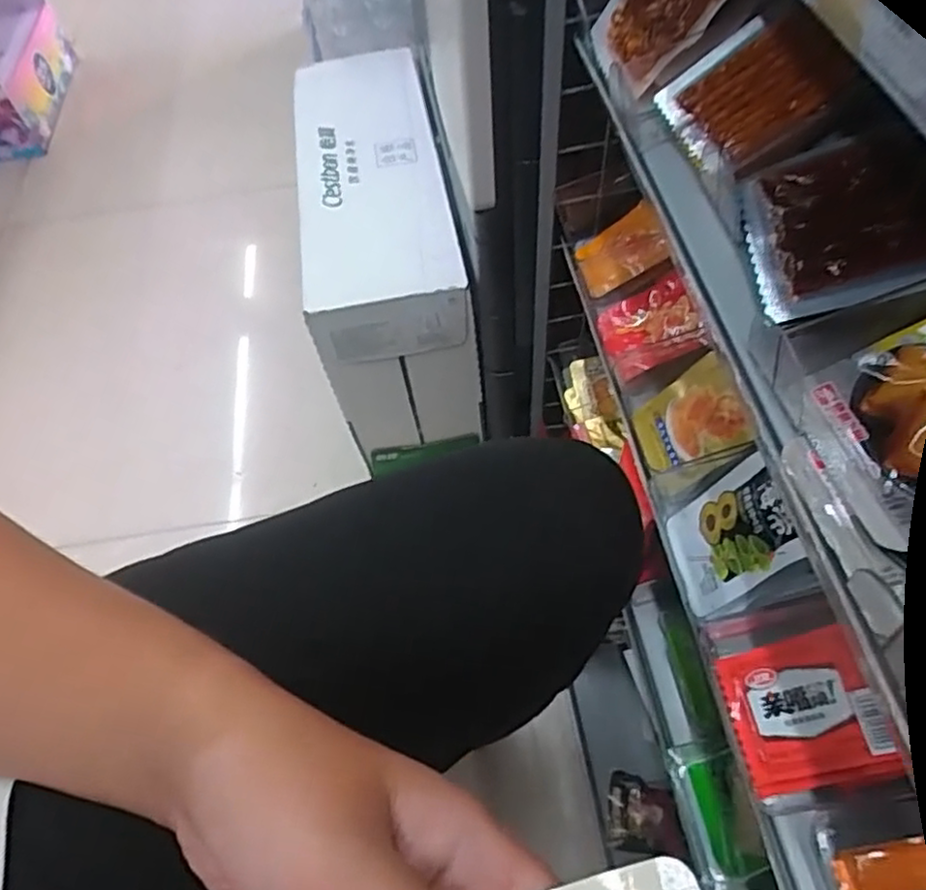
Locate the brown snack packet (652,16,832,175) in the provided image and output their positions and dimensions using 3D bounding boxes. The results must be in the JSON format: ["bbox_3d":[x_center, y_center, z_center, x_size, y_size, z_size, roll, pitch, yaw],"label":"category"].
[{"bbox_3d":[0.151,-0.190,0.364,0.071,0.011,0.088,-31,55,21],"label":"brown snack packet"}]

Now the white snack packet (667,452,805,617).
[{"bbox_3d":[0.162,0.055,0.404,0.013,0.092,0.069,6,53,-18],"label":"white snack packet"}]

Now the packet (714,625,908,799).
[{"bbox_3d":[0.182,0.144,0.359,0.077,0.010,0.072,-31,55,32],"label":"packet"}]

